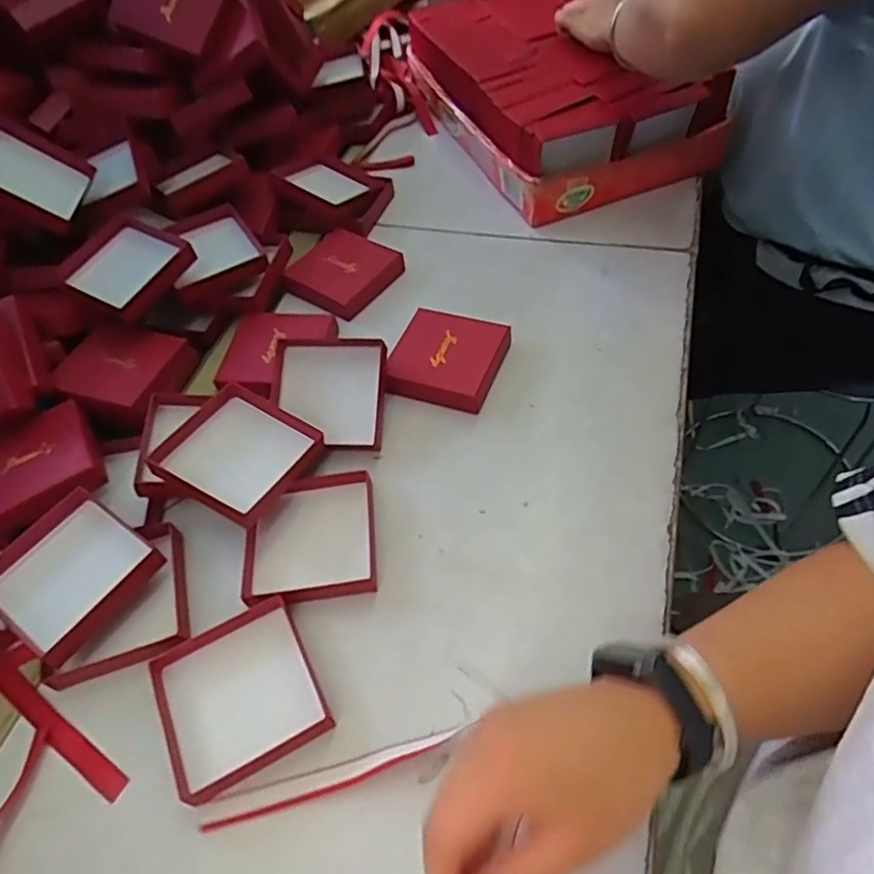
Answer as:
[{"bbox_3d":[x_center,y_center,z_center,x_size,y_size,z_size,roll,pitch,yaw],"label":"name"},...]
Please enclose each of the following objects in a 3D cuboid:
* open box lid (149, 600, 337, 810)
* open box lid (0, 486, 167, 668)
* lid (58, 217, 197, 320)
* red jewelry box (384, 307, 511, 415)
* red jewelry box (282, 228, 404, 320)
[{"bbox_3d":[-0.123,0.158,0.386,0.091,0.018,0.094,-27,55,-13],"label":"open box lid"},{"bbox_3d":[-0.254,0.094,0.431,0.090,0.028,0.091,29,62,25],"label":"open box lid"},{"bbox_3d":[-0.282,-0.157,0.566,0.081,0.030,0.091,20,58,20],"label":"lid"},{"bbox_3d":[0.012,-0.069,0.552,0.090,0.030,0.089,13,56,16],"label":"red jewelry box"},{"bbox_3d":[-0.094,-0.171,0.636,0.093,0.029,0.091,30,62,26],"label":"red jewelry box"}]

